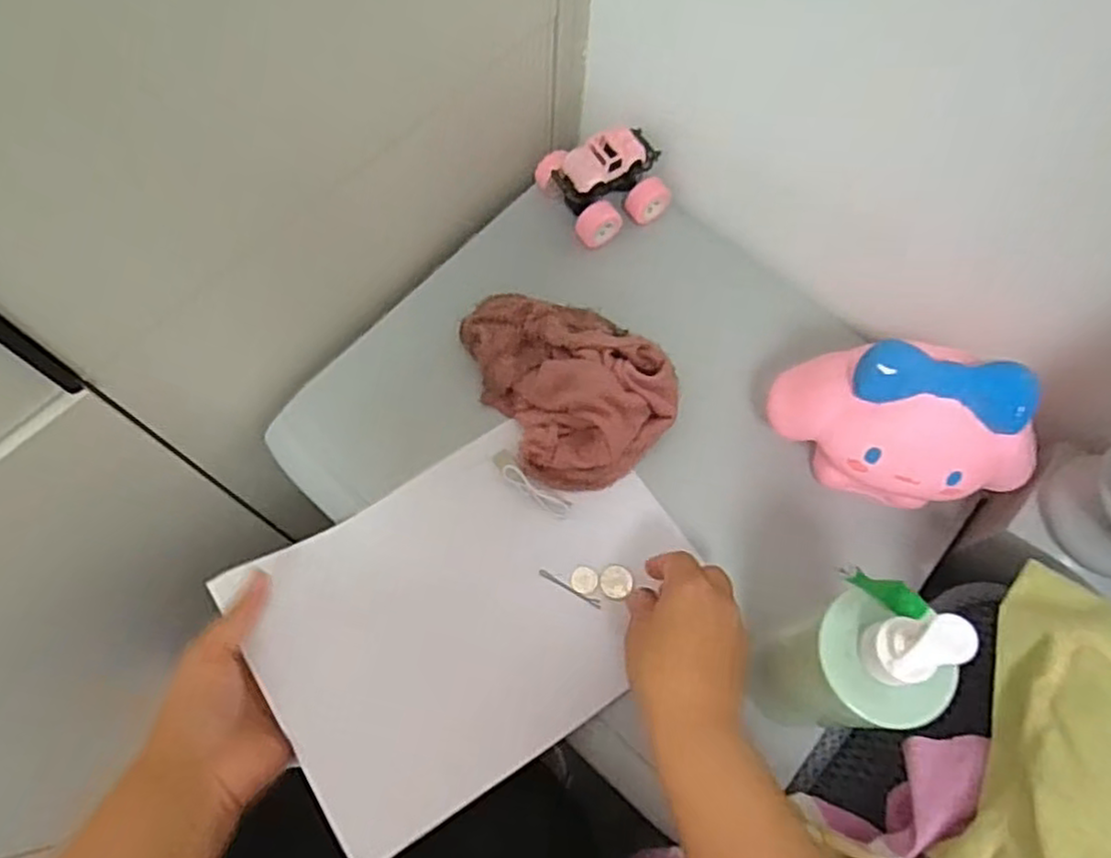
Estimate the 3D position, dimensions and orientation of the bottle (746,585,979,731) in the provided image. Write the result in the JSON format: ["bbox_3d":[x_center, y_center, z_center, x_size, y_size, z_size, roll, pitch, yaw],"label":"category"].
[{"bbox_3d":[0.161,0.134,0.396,0.069,0.208,0.069,7,68,1],"label":"bottle"}]

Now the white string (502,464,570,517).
[{"bbox_3d":[-0.015,0.046,0.526,0.057,0.007,0.012,34,71,11],"label":"white string"}]

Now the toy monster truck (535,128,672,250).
[{"bbox_3d":[0.045,-0.205,0.596,0.090,0.059,0.071,-28,72,-12],"label":"toy monster truck"}]

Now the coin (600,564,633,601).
[{"bbox_3d":[0.043,0.107,0.506,0.023,0.004,0.024,10,74,8],"label":"coin"}]

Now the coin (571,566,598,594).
[{"bbox_3d":[0.020,0.106,0.507,0.018,0.004,0.018,1,68,-2],"label":"coin"}]

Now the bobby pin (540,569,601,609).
[{"bbox_3d":[0.010,0.112,0.507,0.048,0.004,0.006,28,70,9],"label":"bobby pin"}]

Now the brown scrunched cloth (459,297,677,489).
[{"bbox_3d":[0.007,-0.041,0.539,0.123,0.053,0.162,-41,75,-16],"label":"brown scrunched cloth"}]

